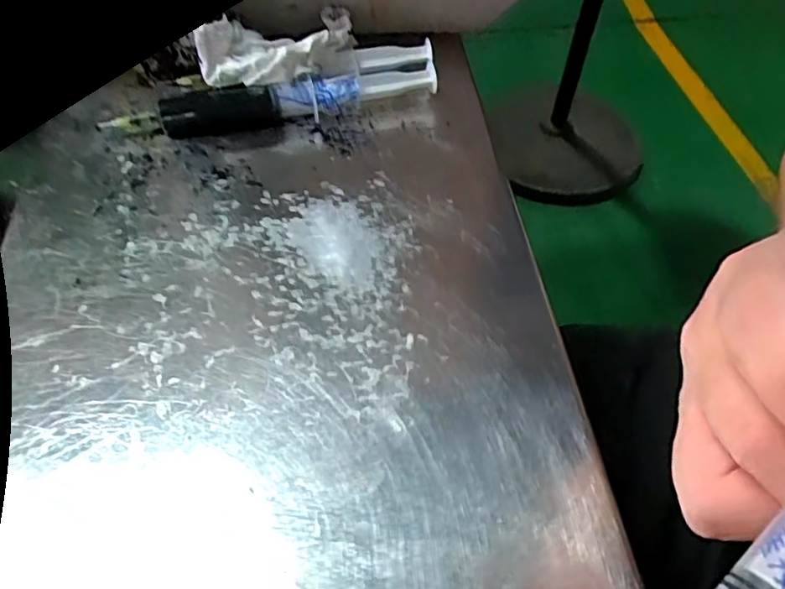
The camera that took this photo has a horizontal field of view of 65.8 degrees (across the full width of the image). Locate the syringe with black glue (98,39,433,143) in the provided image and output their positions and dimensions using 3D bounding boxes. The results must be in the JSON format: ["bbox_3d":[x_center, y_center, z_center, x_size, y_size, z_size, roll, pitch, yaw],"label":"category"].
[{"bbox_3d":[-0.060,-0.108,0.326,0.172,0.020,0.032,-14,55,-13],"label":"syringe with black glue"}]

